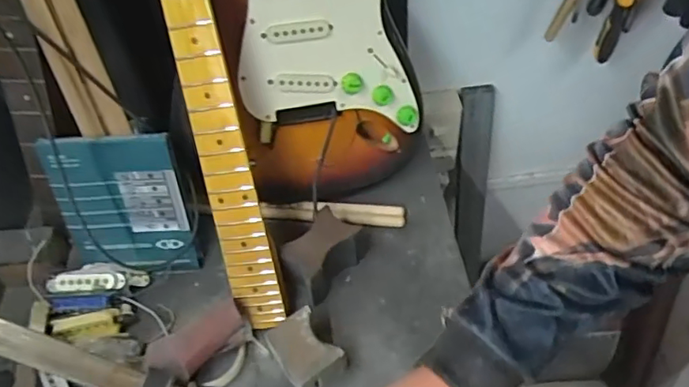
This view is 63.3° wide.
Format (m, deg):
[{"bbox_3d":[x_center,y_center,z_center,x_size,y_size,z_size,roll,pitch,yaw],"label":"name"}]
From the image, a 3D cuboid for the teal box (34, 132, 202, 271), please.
[{"bbox_3d":[-0.260,0.017,0.657,0.147,0.182,0.014,-3,31,1],"label":"teal box"}]

